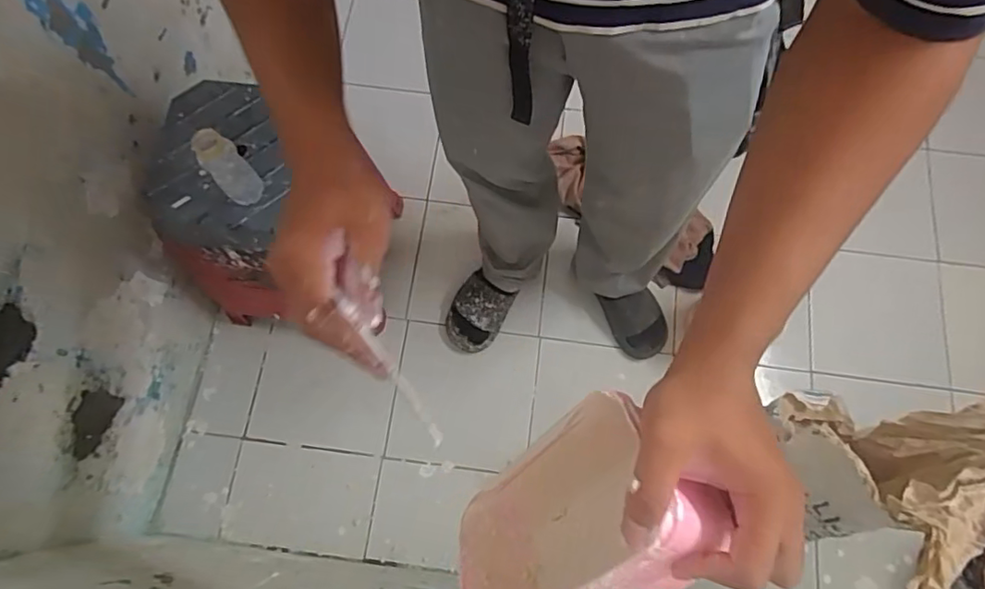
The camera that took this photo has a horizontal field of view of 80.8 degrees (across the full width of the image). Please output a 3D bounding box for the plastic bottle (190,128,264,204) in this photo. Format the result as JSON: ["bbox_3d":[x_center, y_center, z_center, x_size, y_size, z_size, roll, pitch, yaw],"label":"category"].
[{"bbox_3d":[-0.375,-0.176,0.831,0.051,0.141,0.054,0,72,0],"label":"plastic bottle"}]

